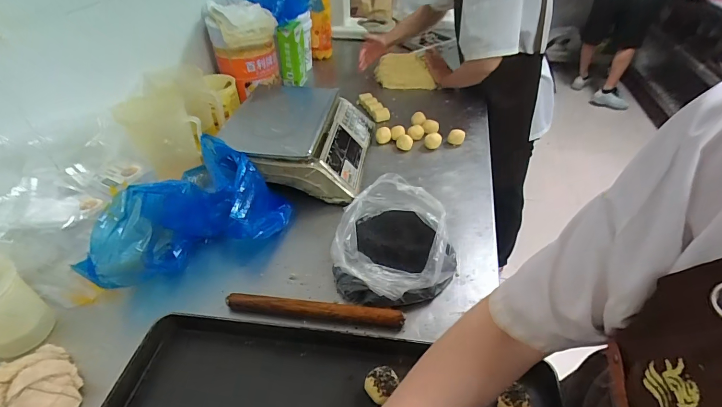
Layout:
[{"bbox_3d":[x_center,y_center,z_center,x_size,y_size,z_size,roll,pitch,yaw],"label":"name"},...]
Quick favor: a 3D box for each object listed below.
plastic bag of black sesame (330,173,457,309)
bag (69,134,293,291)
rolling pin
[{"bbox_3d":[0.069,0.068,0.682,0.214,0.097,0.267,9,42,12],"label":"plastic bag of black sesame"},{"bbox_3d":[-0.323,0.005,0.715,0.357,0.157,0.212,-19,44,-19],"label":"bag"},{"bbox_3d":[-0.076,0.175,0.610,0.287,0.029,0.022,3,41,5],"label":"rolling pin"}]

